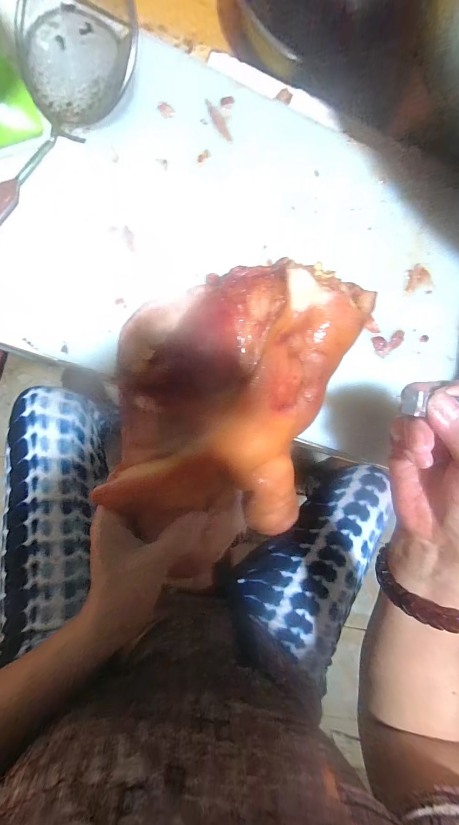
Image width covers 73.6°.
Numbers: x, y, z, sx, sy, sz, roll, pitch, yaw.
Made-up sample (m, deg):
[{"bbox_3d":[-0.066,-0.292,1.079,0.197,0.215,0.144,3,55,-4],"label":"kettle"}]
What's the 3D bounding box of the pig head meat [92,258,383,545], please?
[{"bbox_3d":[0.005,-0.011,0.252,0.170,0.070,0.223,14,87,-7],"label":"pig head meat"}]

